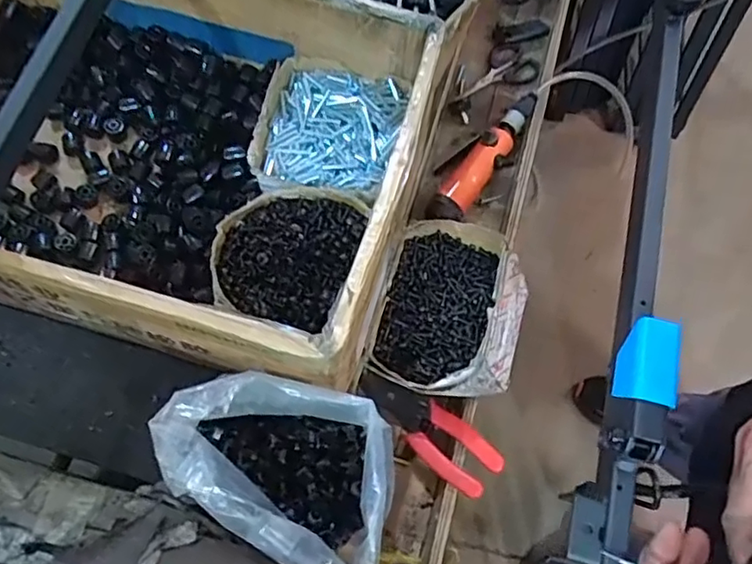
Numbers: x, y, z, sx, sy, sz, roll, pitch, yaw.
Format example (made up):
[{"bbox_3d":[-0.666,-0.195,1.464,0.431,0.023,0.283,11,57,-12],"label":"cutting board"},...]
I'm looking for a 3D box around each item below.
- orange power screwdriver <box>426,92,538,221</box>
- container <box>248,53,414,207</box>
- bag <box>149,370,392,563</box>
[{"bbox_3d":[0.129,-0.153,0.737,0.057,0.043,0.213,34,72,10],"label":"orange power screwdriver"},{"bbox_3d":[-0.050,-0.156,0.653,0.142,0.050,0.156,14,69,3],"label":"container"},{"bbox_3d":[-0.068,0.143,0.488,0.179,0.114,0.121,29,71,8],"label":"bag"}]

